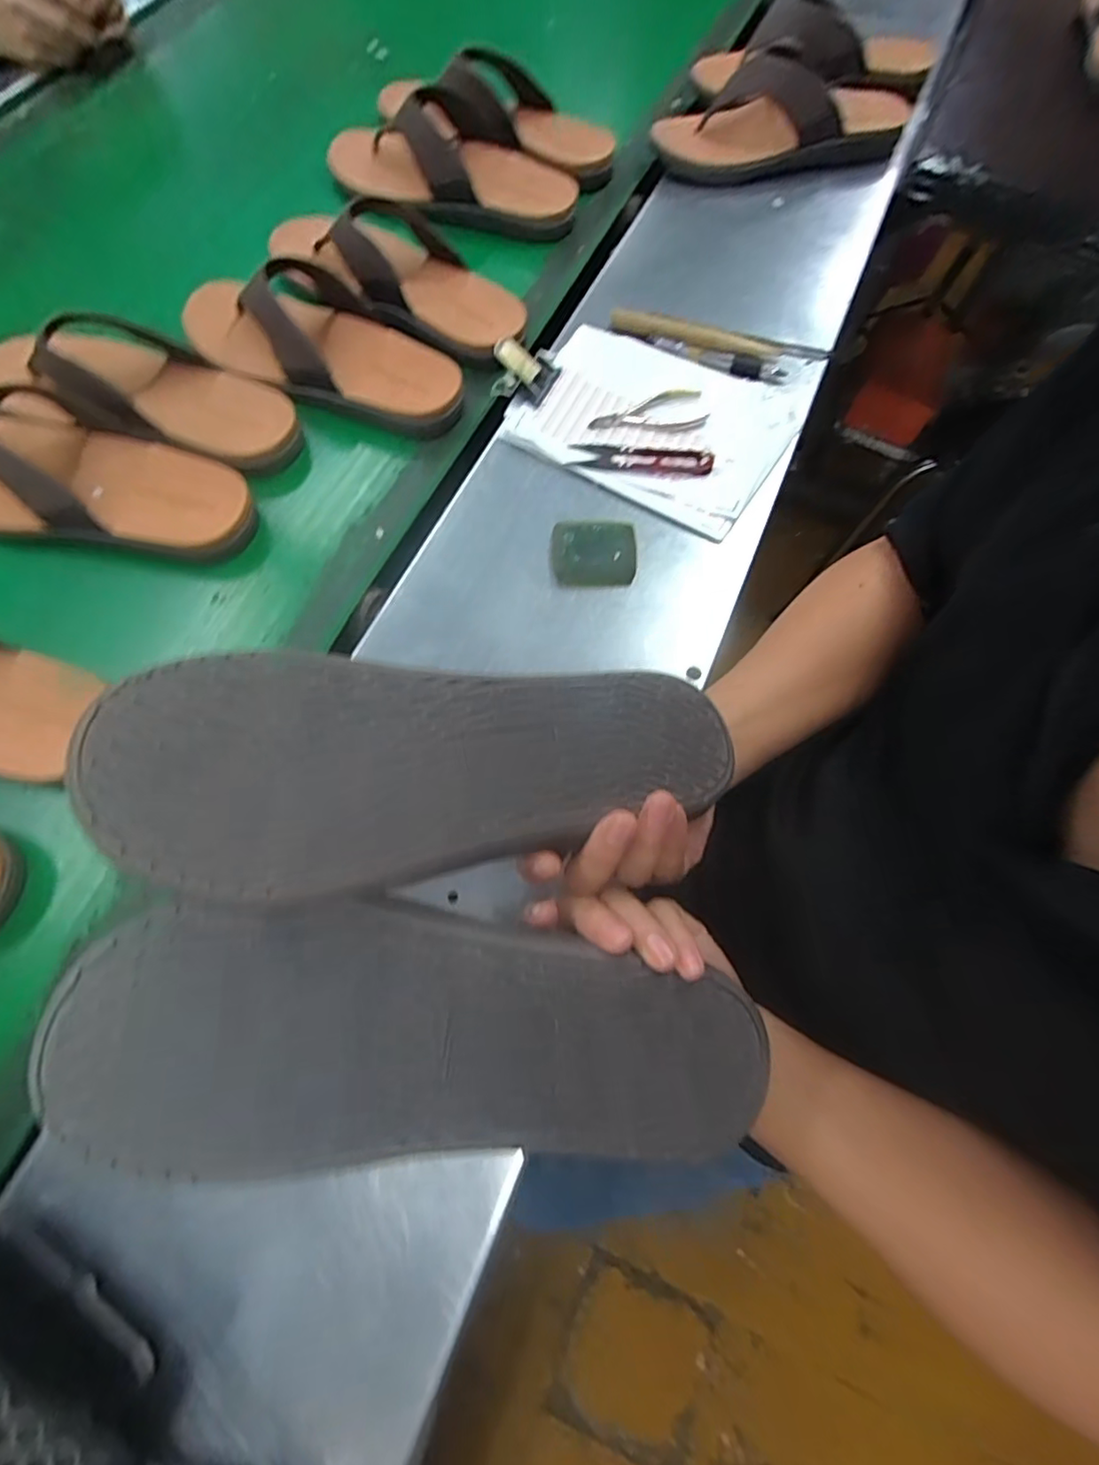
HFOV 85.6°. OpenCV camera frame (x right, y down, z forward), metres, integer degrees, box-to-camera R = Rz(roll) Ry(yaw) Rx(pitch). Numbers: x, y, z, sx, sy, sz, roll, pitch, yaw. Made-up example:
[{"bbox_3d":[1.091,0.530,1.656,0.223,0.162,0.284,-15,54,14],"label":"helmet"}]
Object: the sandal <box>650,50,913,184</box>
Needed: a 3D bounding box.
[{"bbox_3d":[0.270,-0.671,0.642,0.294,0.066,0.111,-17,71,-1],"label":"sandal"}]

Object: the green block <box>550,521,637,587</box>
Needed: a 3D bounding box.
[{"bbox_3d":[0.034,-0.144,0.465,0.066,0.015,0.057,0,70,1],"label":"green block"}]

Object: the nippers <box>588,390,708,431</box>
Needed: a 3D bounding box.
[{"bbox_3d":[0.084,-0.277,0.513,0.100,0.004,0.045,-10,70,-2],"label":"nippers"}]

